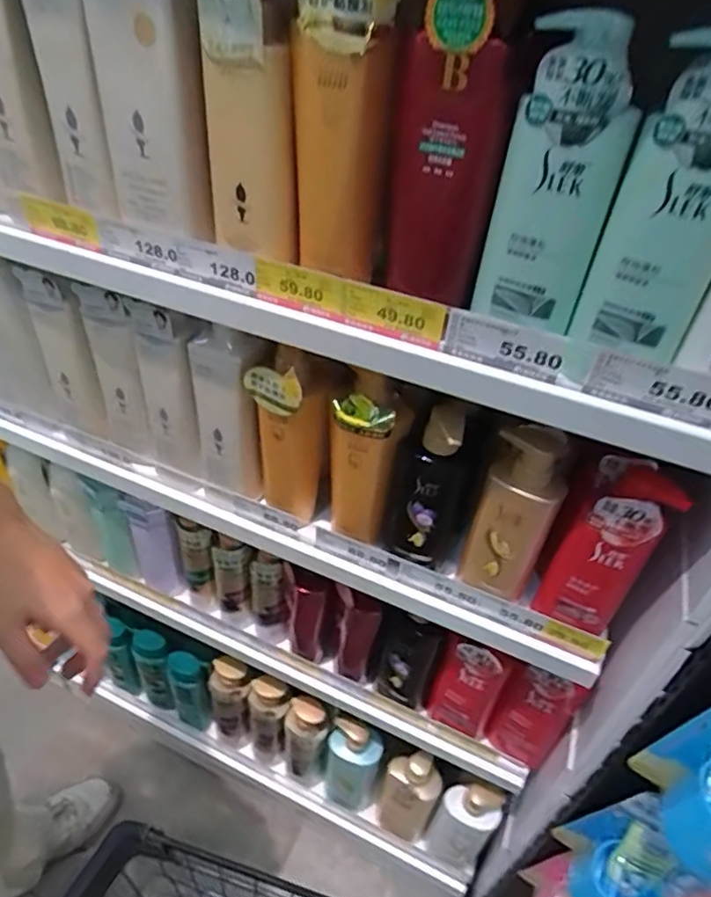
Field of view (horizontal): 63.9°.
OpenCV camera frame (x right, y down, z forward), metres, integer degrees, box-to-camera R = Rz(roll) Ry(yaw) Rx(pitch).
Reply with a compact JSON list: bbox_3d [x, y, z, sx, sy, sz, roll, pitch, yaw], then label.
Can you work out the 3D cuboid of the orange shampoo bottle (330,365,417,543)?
[{"bbox_3d":[0.012,0.013,0.613,0.077,0.216,0.072,6,40,1],"label":"orange shampoo bottle"}]

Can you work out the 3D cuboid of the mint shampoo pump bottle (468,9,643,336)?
[{"bbox_3d":[0.133,-0.177,0.386,0.071,0.179,0.057,13,40,9],"label":"mint shampoo pump bottle"}]

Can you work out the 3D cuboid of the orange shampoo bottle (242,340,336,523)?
[{"bbox_3d":[-0.073,-0.019,0.629,0.076,0.203,0.074,9,40,5],"label":"orange shampoo bottle"}]

